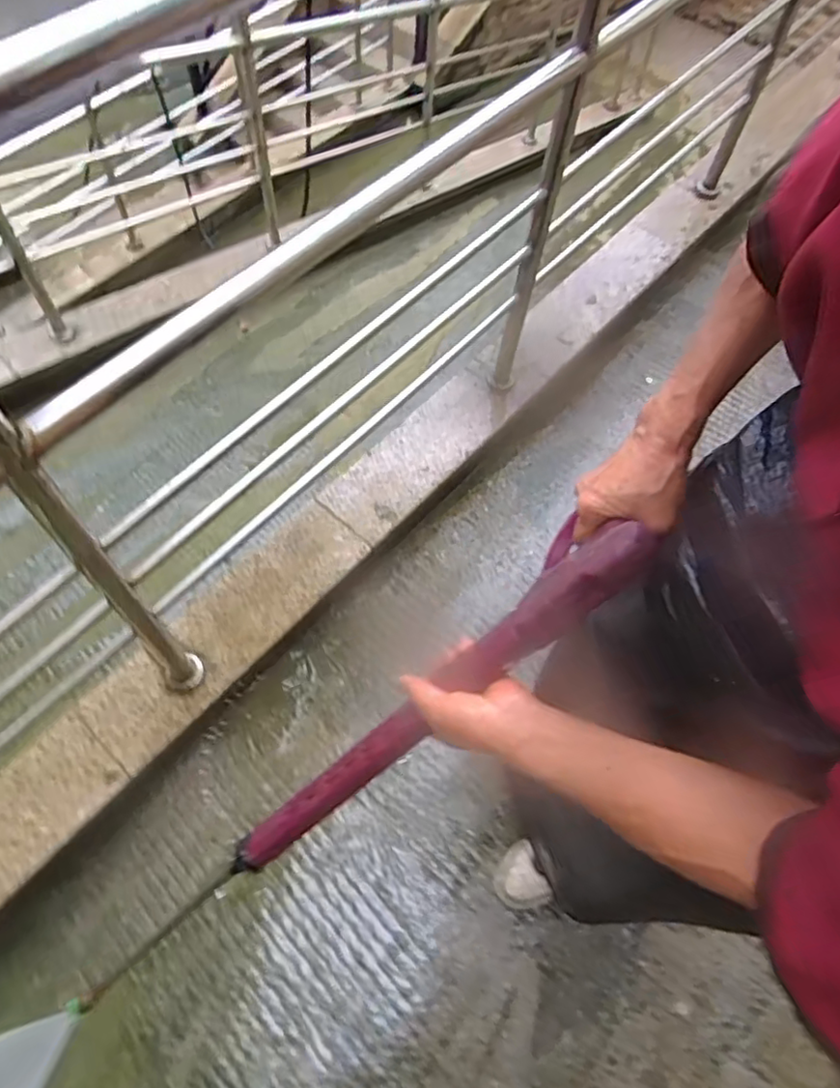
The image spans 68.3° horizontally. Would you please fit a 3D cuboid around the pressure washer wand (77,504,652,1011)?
[{"bbox_3d":[-0.131,0.273,0.640,0.893,0.054,0.073,-45,66,24],"label":"pressure washer wand"}]

